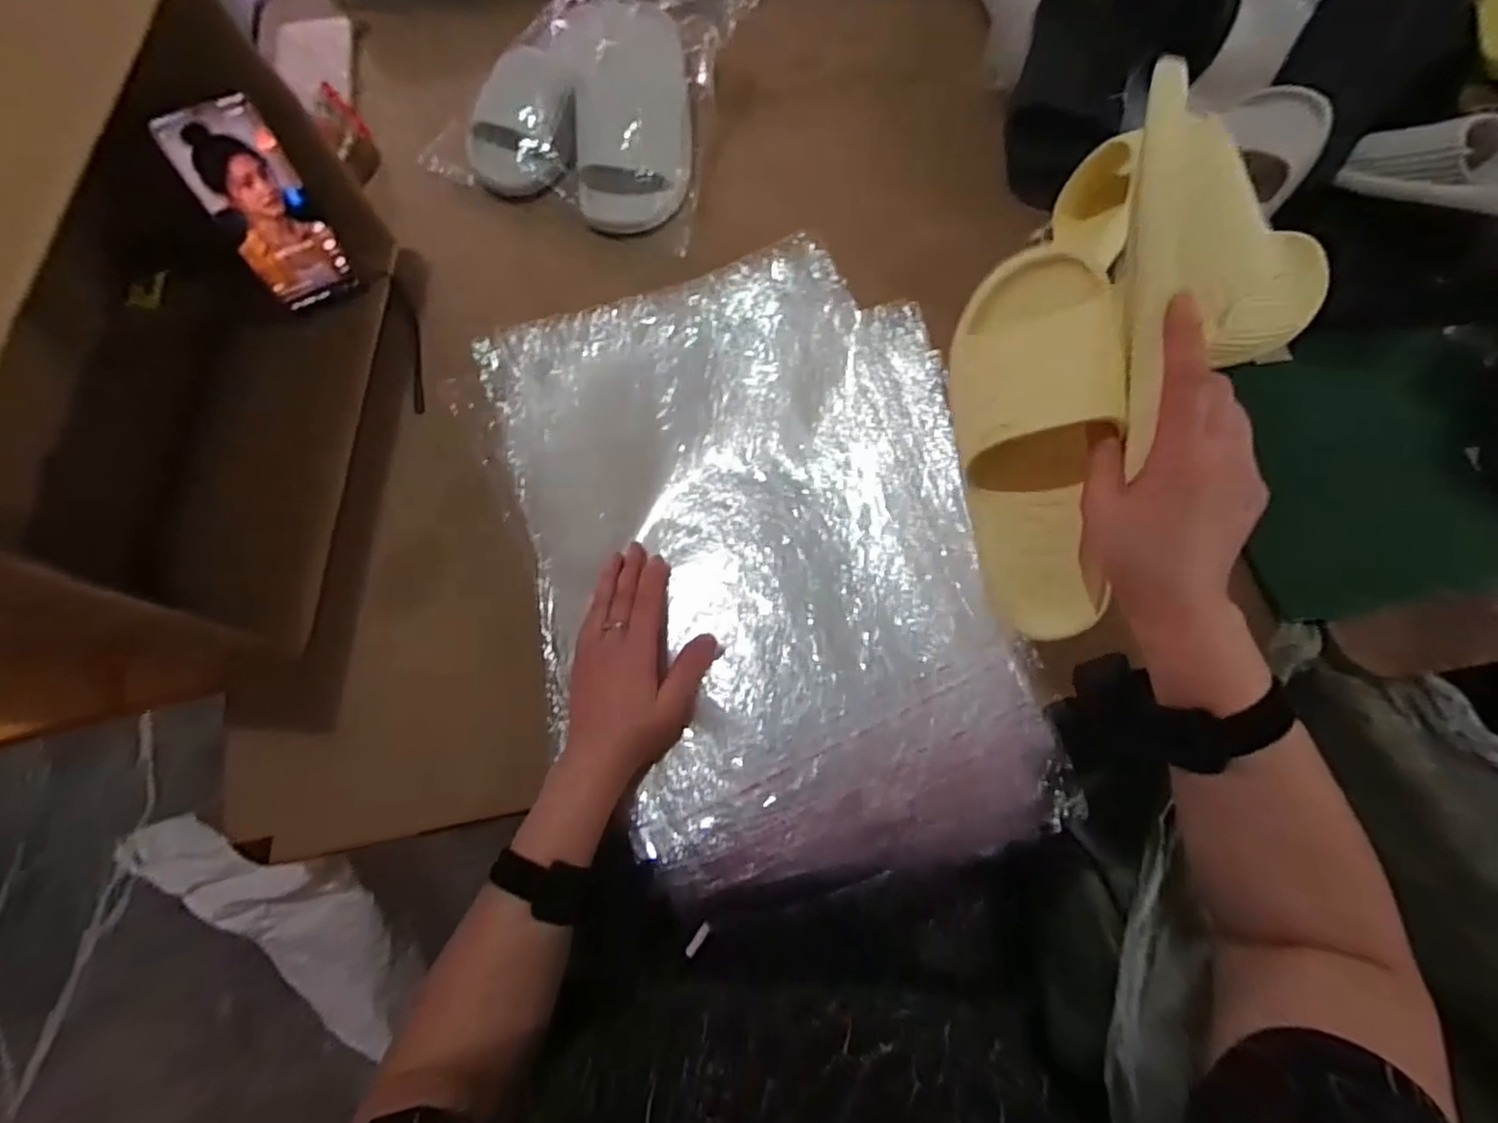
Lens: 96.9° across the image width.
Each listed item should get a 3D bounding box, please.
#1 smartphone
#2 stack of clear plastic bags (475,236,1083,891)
[{"bbox_3d":[-0.386,-0.280,0.534,0.068,0.150,0.010,-31,53,-15],"label":"smartphone"},{"bbox_3d":[0.009,-0.011,0.524,0.359,0.059,0.487,-12,72,-4],"label":"stack of clear plastic bags"}]

